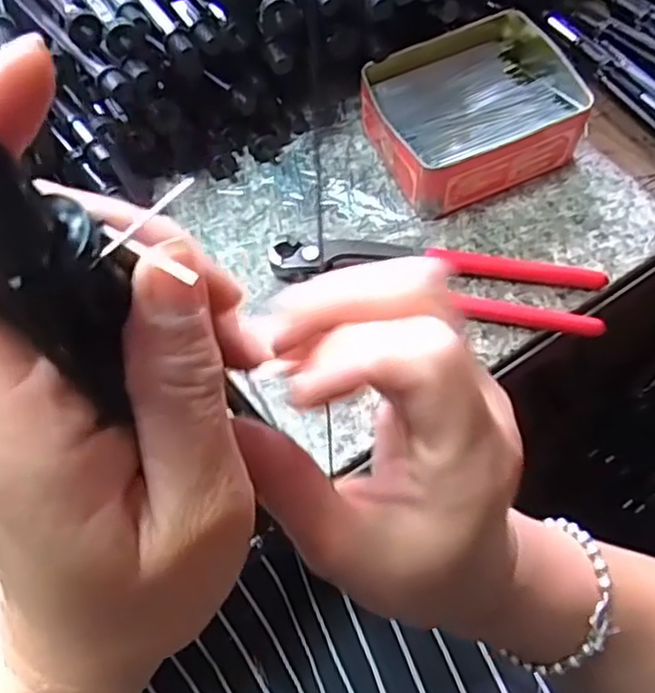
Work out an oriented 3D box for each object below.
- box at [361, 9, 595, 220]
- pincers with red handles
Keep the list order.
[{"bbox_3d":[0.093,-0.150,0.432,0.130,0.045,0.104,-23,66,-9],"label":"box"},{"bbox_3d":[0.064,-0.044,0.403,0.192,0.011,0.044,11,65,7],"label":"pincers with red handles"}]

